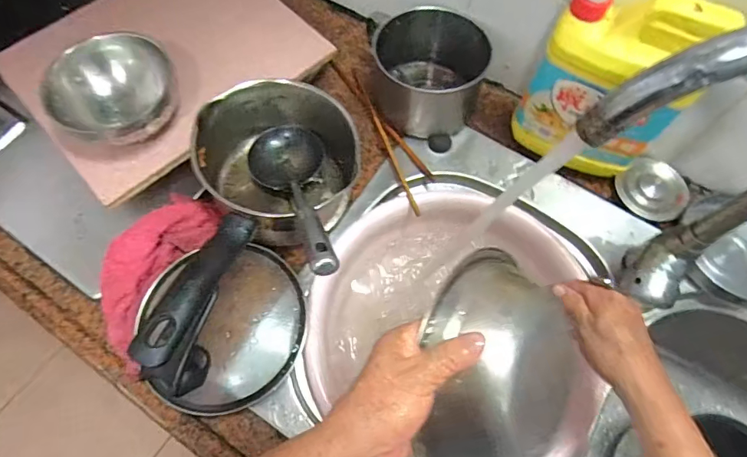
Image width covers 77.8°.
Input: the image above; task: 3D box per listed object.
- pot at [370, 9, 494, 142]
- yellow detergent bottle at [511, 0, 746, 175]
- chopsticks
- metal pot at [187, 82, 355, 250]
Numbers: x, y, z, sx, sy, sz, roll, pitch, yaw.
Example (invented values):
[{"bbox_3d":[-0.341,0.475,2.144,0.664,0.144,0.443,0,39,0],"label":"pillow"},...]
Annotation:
[{"bbox_3d":[0.066,-0.194,0.592,0.137,0.097,0.126,0,67,0],"label":"pot"},{"bbox_3d":[0.239,-0.143,0.483,0.145,0.251,0.066,30,70,12],"label":"yellow detergent bottle"},{"bbox_3d":[0.016,-0.133,0.607,0.044,0.014,0.269,-15,60,-21],"label":"chopsticks"},{"bbox_3d":[-0.110,-0.077,0.524,0.150,0.105,0.175,-16,68,-7],"label":"metal pot"}]

